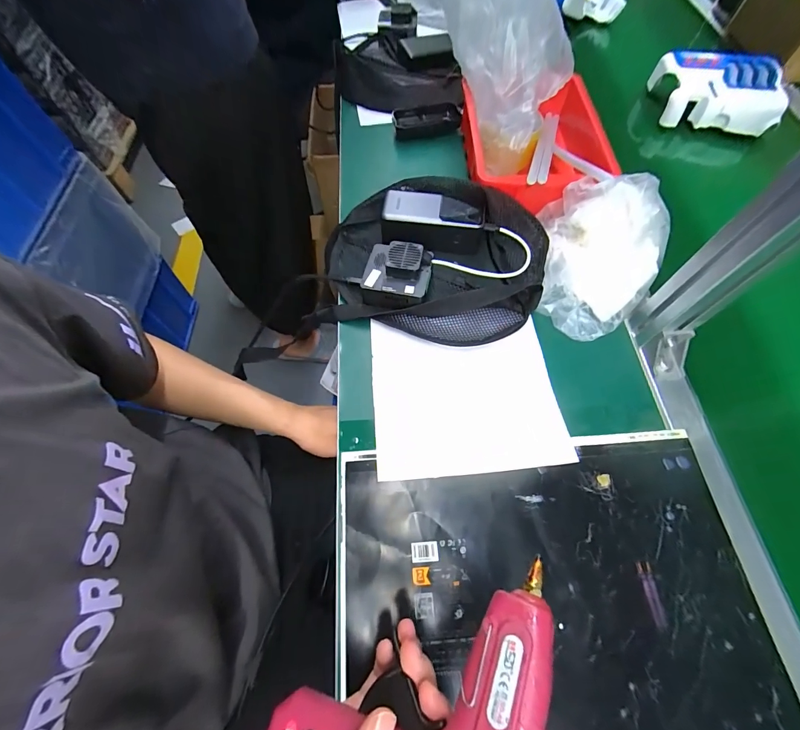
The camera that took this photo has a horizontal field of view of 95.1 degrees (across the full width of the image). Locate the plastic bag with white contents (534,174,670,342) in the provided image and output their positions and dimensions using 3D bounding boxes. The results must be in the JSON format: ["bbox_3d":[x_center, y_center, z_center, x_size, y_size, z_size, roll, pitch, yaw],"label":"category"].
[{"bbox_3d":[0.242,-0.127,0.439,0.132,0.099,0.174,7,64,5],"label":"plastic bag with white contents"}]

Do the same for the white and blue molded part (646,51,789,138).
[{"bbox_3d":[0.513,-0.453,0.600,0.175,0.053,0.147,8,64,5],"label":"white and blue molded part"}]

